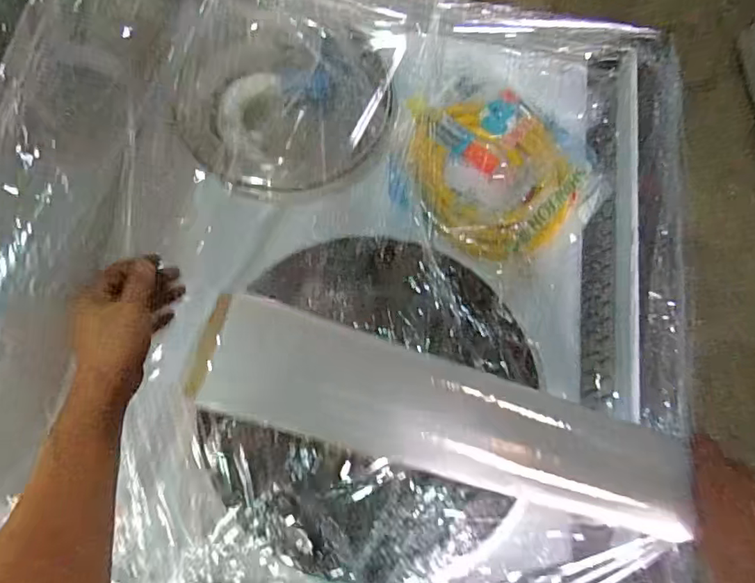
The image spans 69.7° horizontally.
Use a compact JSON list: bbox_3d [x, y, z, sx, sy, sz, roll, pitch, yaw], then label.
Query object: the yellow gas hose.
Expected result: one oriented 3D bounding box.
[{"bbox_3d":[0.163,-0.172,0.747,0.235,0.051,0.258,1,72,-2],"label":"yellow gas hose"}]

